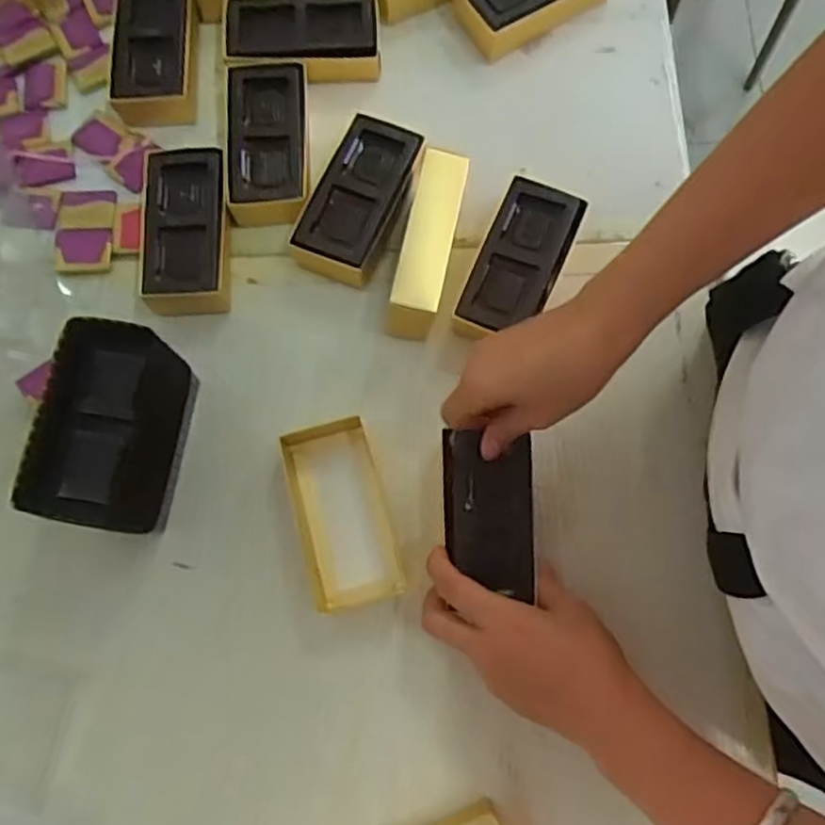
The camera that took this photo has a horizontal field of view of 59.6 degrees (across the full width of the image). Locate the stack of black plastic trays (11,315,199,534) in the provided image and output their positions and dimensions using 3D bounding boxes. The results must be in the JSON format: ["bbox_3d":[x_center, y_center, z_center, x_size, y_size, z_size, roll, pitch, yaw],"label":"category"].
[{"bbox_3d":[-0.184,0.014,0.447,0.076,0.084,0.116,13,77,3],"label":"stack of black plastic trays"}]

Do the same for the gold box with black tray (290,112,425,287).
[{"bbox_3d":[-0.038,-0.151,0.516,0.057,0.034,0.115,21,77,5],"label":"gold box with black tray"}]

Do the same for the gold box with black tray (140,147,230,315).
[{"bbox_3d":[-0.160,-0.129,0.511,0.058,0.029,0.116,-5,77,-1],"label":"gold box with black tray"}]

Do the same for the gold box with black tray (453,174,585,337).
[{"bbox_3d":[0.072,-0.101,0.499,0.055,0.036,0.113,23,78,5],"label":"gold box with black tray"}]

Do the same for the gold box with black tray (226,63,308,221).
[{"bbox_3d":[-0.105,-0.197,0.528,0.057,0.029,0.116,-3,76,-1],"label":"gold box with black tray"}]

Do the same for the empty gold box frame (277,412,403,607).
[{"bbox_3d":[-0.045,0.063,0.467,0.058,0.024,0.120,-15,77,-3],"label":"empty gold box frame"}]

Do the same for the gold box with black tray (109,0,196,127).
[{"bbox_3d":[-0.191,-0.274,0.538,0.055,0.030,0.113,-1,76,0],"label":"gold box with black tray"}]

